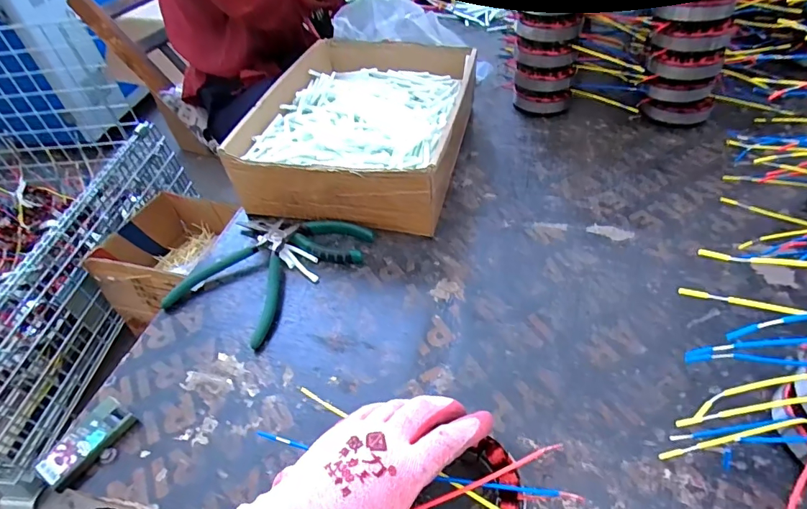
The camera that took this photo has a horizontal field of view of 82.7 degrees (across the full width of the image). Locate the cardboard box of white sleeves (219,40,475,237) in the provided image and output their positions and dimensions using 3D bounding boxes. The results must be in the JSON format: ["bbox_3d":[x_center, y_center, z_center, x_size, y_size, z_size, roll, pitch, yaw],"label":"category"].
[{"bbox_3d":[-0.045,-0.171,0.612,0.252,0.094,0.337,4,45,10],"label":"cardboard box of white sleeves"}]

